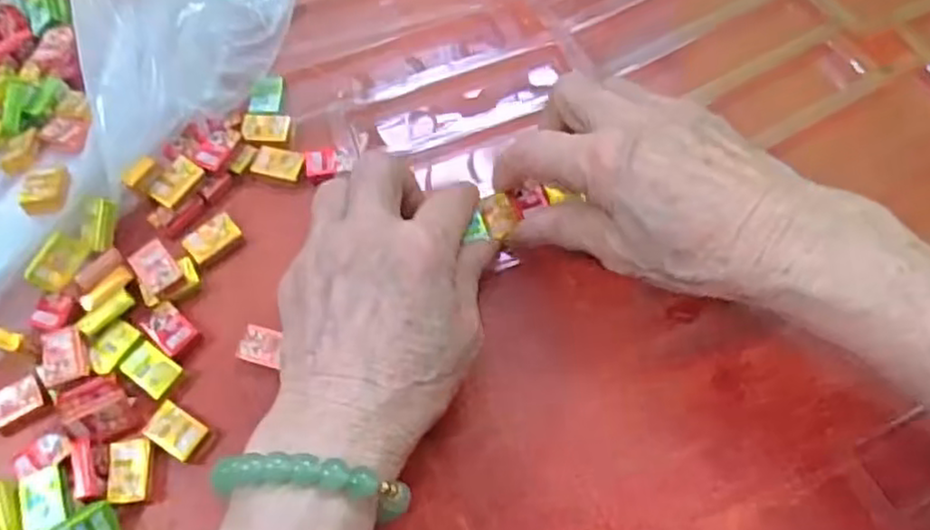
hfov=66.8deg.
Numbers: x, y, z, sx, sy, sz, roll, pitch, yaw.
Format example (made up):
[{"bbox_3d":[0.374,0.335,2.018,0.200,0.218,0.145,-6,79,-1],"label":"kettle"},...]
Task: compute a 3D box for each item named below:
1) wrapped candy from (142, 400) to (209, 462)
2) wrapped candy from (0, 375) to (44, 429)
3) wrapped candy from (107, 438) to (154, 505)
[{"bbox_3d":[-0.125,0.071,0.302,0.025,0.004,0.018,29,70,15],"label":"wrapped candy"},{"bbox_3d":[-0.201,0.061,0.312,0.026,0.005,0.015,-30,68,-11],"label":"wrapped candy"},{"bbox_3d":[-0.141,0.087,0.298,0.017,0.006,0.026,-4,65,1],"label":"wrapped candy"}]

